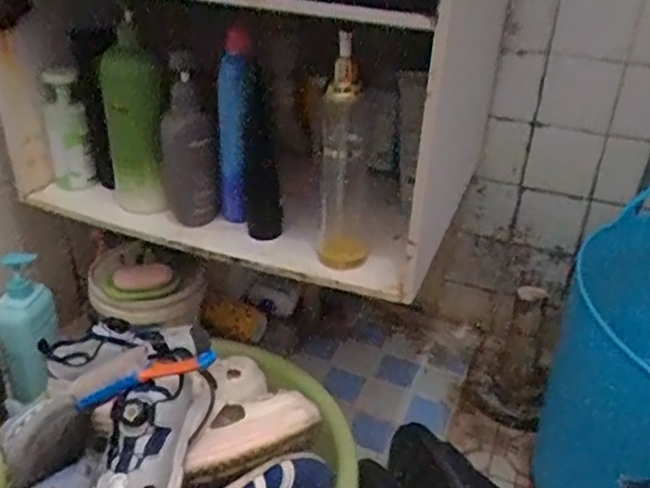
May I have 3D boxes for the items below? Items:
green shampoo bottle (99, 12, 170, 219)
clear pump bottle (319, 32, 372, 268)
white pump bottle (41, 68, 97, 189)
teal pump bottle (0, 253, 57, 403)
[{"bbox_3d":[-0.246,-0.154,0.811,0.069,0.231,0.072,-13,34,-24],"label":"green shampoo bottle"},{"bbox_3d":[0.025,-0.093,0.709,0.062,0.245,0.055,3,30,2],"label":"clear pump bottle"},{"bbox_3d":[-0.356,-0.156,0.858,0.054,0.160,0.041,-13,34,-24],"label":"white pump bottle"},{"bbox_3d":[-0.419,0.114,0.877,0.066,0.207,0.056,0,6,-3],"label":"teal pump bottle"}]

